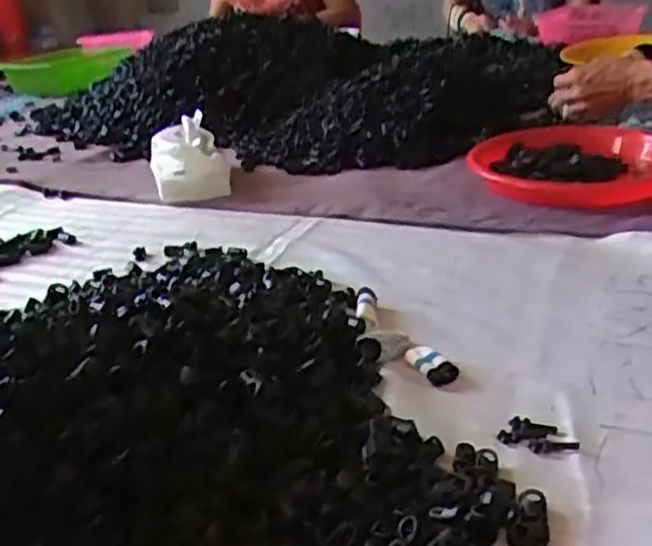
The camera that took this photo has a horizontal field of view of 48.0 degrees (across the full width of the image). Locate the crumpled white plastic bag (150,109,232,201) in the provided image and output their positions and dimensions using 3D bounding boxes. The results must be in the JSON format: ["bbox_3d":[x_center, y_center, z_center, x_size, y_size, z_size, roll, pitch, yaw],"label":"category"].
[{"bbox_3d":[-0.171,-0.143,0.917,0.093,0.072,0.122,-9,26,-10],"label":"crumpled white plastic bag"}]

